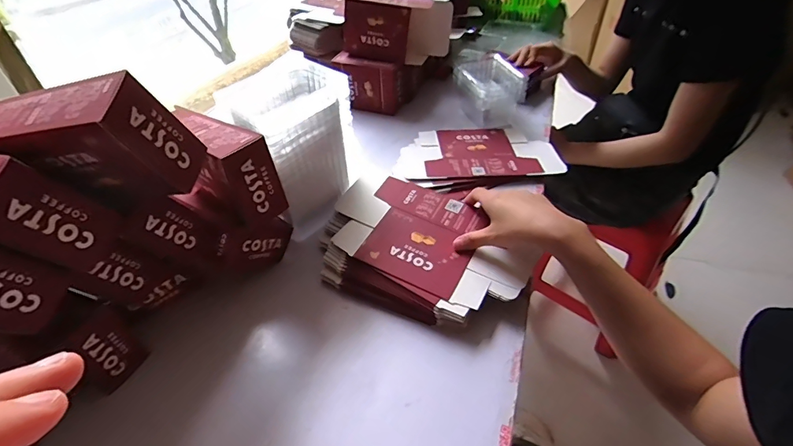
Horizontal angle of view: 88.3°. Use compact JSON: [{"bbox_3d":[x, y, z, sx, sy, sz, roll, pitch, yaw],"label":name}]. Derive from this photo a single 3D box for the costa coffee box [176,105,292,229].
[{"bbox_3d":[-0.194,-0.060,0.437,0.142,0.088,0.061,25,49,26],"label":"costa coffee box"}]

